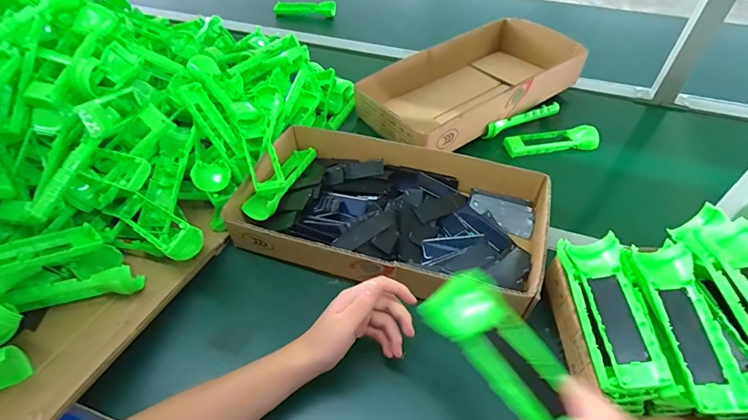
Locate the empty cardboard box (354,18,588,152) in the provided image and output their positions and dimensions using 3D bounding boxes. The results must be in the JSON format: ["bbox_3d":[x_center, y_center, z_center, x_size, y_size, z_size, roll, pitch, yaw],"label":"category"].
[{"bbox_3d":[0.193,-0.250,0.810,0.437,0.086,0.223,-30,55,-22],"label":"empty cardboard box"}]

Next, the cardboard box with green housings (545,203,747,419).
[{"bbox_3d":[0.418,0.126,0.417,0.414,0.151,0.217,0,49,1],"label":"cardboard box with green housings"}]

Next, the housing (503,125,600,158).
[{"bbox_3d":[0.319,-0.129,0.743,0.168,0.028,0.050,-7,49,-5],"label":"housing"}]

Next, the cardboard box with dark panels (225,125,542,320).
[{"bbox_3d":[0.028,-0.006,0.595,0.419,0.065,0.270,17,52,15],"label":"cardboard box with dark panels"}]

